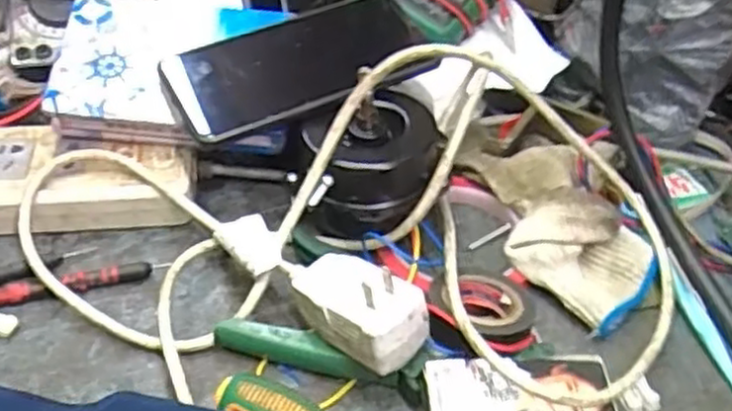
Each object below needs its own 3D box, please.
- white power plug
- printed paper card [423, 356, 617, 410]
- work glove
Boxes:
[{"bbox_3d":[-0.006,0.047,0.373,0.039,0.032,0.074,-34,55,-29],"label":"white power plug"},{"bbox_3d":[0.073,0.089,0.356,0.088,0.006,0.038,-2,56,-8],"label":"printed paper card"},{"bbox_3d":[0.116,0.014,0.446,0.089,0.040,0.125,-3,45,-4],"label":"work glove"}]

